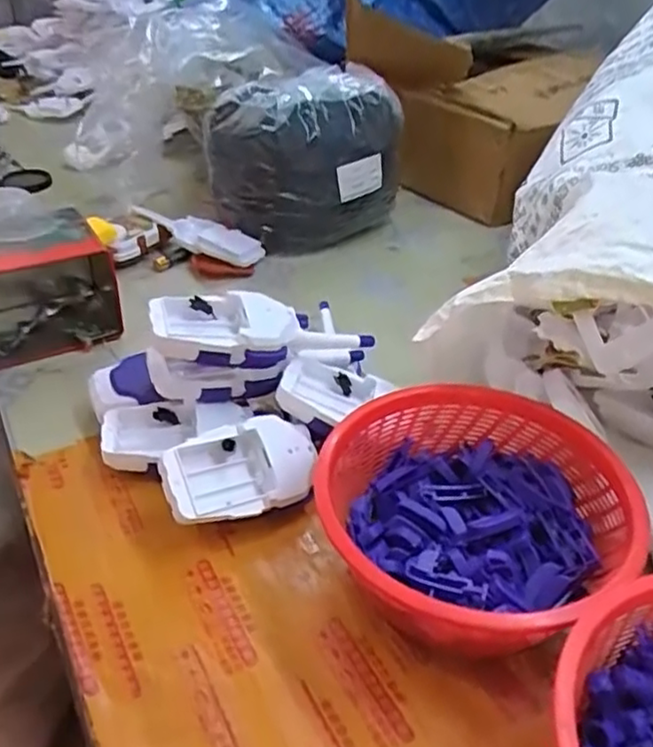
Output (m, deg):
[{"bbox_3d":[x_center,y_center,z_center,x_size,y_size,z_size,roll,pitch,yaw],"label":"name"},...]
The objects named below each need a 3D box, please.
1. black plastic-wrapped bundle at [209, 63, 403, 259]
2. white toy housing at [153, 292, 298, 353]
[{"bbox_3d":[-0.030,-0.256,0.796,0.178,0.179,0.173,-30,48,-34],"label":"black plastic-wrapped bundle"},{"bbox_3d":[-0.073,-0.038,0.488,0.103,0.024,0.057,-5,36,-8],"label":"white toy housing"}]

